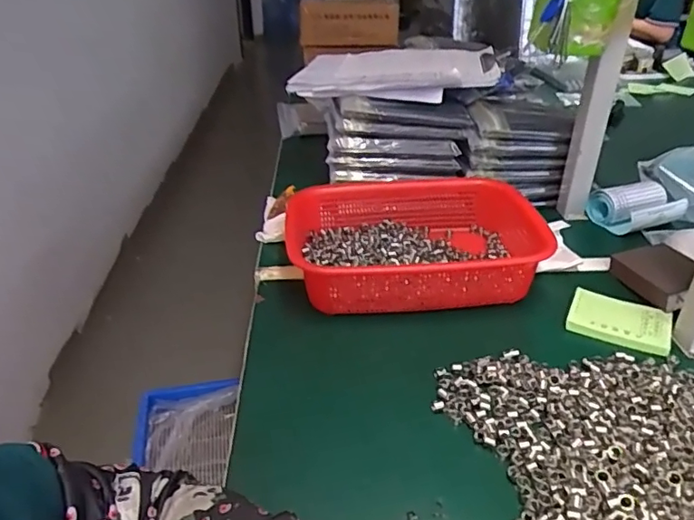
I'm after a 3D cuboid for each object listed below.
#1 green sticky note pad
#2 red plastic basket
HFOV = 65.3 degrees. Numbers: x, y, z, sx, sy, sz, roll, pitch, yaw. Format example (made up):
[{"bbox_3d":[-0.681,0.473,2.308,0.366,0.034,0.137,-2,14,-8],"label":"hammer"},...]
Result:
[{"bbox_3d":[0.281,0.061,0.558,0.095,0.013,0.069,16,35,24],"label":"green sticky note pad"},{"bbox_3d":[0.086,-0.018,0.633,0.304,0.072,0.208,-2,32,-3],"label":"red plastic basket"}]

